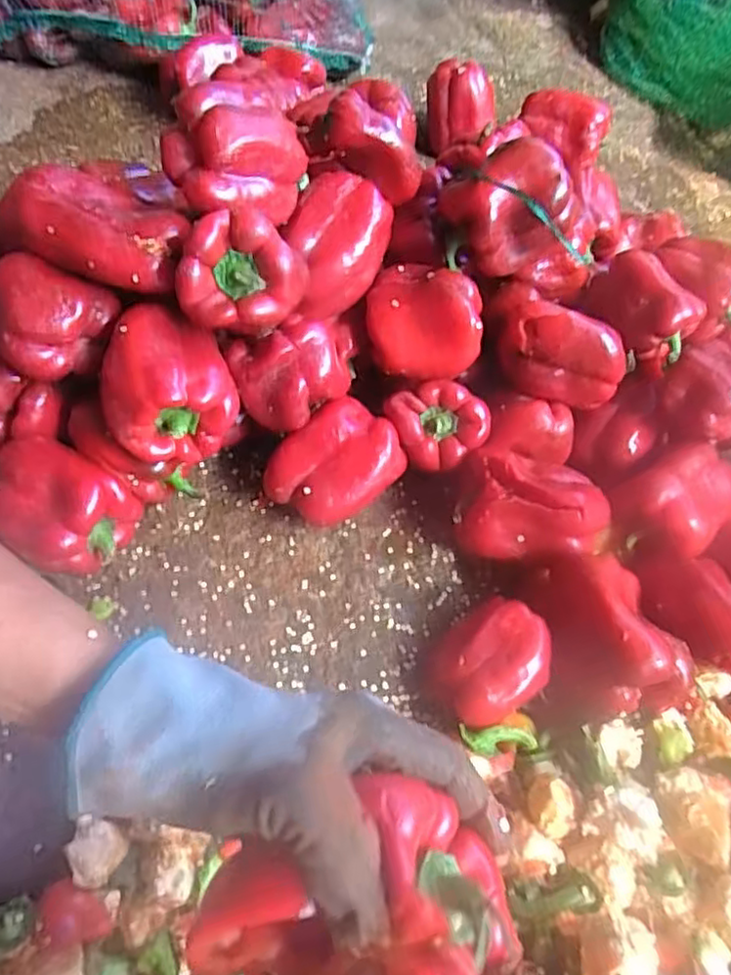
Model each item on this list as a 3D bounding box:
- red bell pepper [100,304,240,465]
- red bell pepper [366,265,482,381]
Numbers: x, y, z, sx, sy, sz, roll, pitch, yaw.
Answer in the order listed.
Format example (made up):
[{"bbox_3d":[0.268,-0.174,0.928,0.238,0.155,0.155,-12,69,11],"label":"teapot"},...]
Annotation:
[{"bbox_3d":[-0.128,-0.066,0.436,0.081,0.074,0.065,-7,60,-8],"label":"red bell pepper"},{"bbox_3d":[0.040,-0.115,0.469,0.078,0.068,0.054,10,60,2],"label":"red bell pepper"}]

